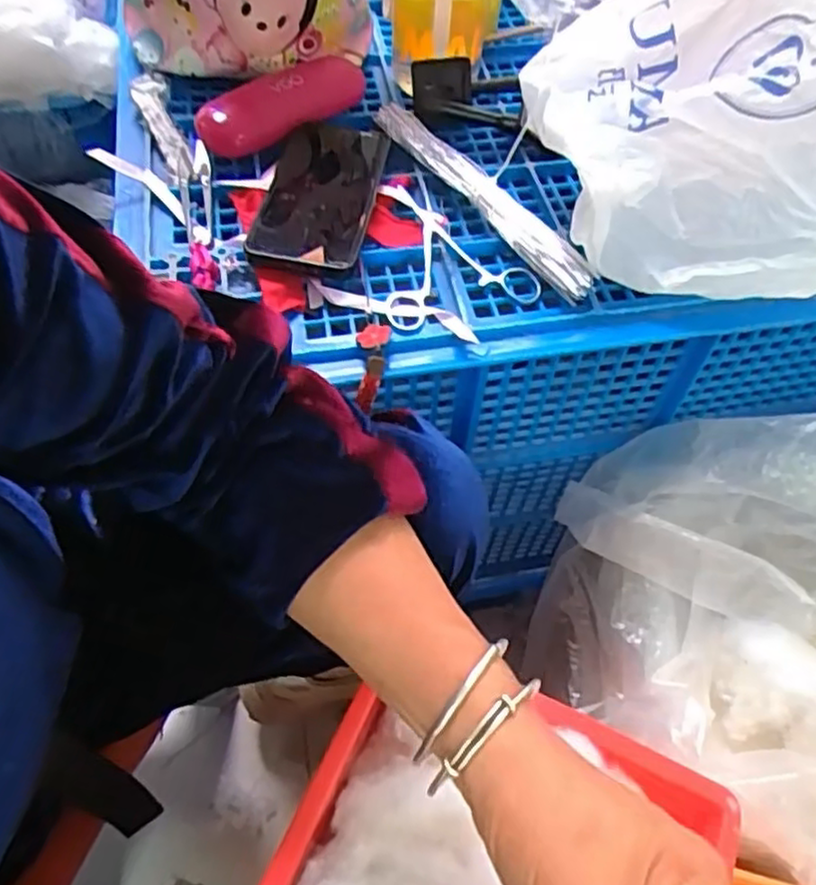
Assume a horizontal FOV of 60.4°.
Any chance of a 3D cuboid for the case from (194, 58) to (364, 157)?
[{"bbox_3d":[-0.098,-0.275,0.570,0.151,0.033,0.056,-34,66,-20],"label":"case"}]

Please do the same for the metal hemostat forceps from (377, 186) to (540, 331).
[{"bbox_3d":[0.037,-0.139,0.519,0.110,0.017,0.136,-3,59,-4],"label":"metal hemostat forceps"}]

